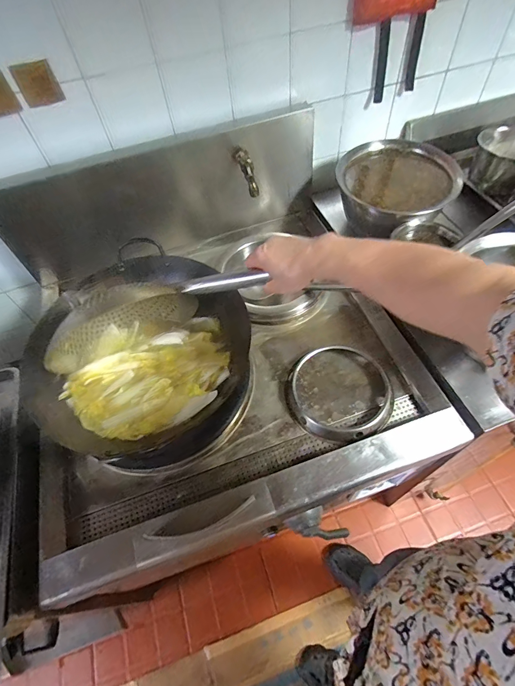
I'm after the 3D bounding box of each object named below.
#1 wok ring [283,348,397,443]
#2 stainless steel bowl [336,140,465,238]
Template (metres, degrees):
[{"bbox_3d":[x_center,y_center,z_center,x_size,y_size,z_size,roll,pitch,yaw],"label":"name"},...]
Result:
[{"bbox_3d":[0.171,0.099,0.749,0.226,0.041,0.205,15,58,14],"label":"wok ring"},{"bbox_3d":[0.340,-0.386,0.881,0.236,0.138,0.251,-2,55,3],"label":"stainless steel bowl"}]

